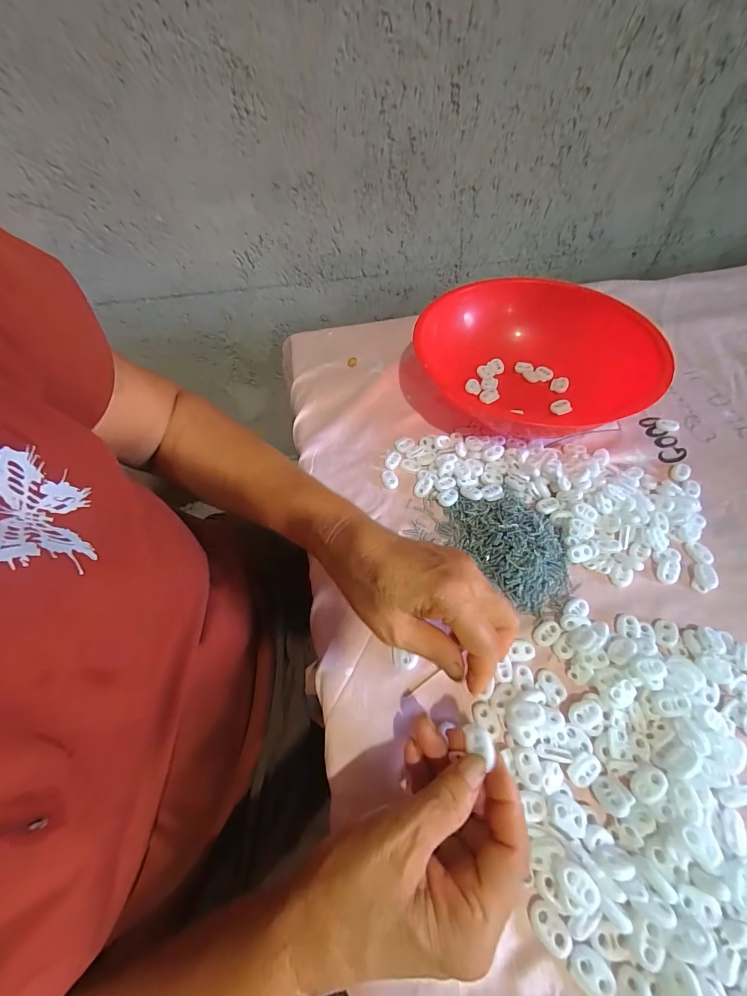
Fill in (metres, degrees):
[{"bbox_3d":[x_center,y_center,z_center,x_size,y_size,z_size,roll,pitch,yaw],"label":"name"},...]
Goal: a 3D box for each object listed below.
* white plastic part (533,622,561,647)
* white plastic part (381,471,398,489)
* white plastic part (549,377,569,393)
[{"bbox_3d":[0.137,0.106,0.297,0.022,0.004,0.015,-34,61,-19],"label":"white plastic part"},{"bbox_3d":[0.016,-0.018,0.389,0.014,0.007,0.021,-29,59,-16],"label":"white plastic part"},{"bbox_3d":[0.227,-0.137,0.462,0.020,0.004,0.021,9,78,27],"label":"white plastic part"}]

